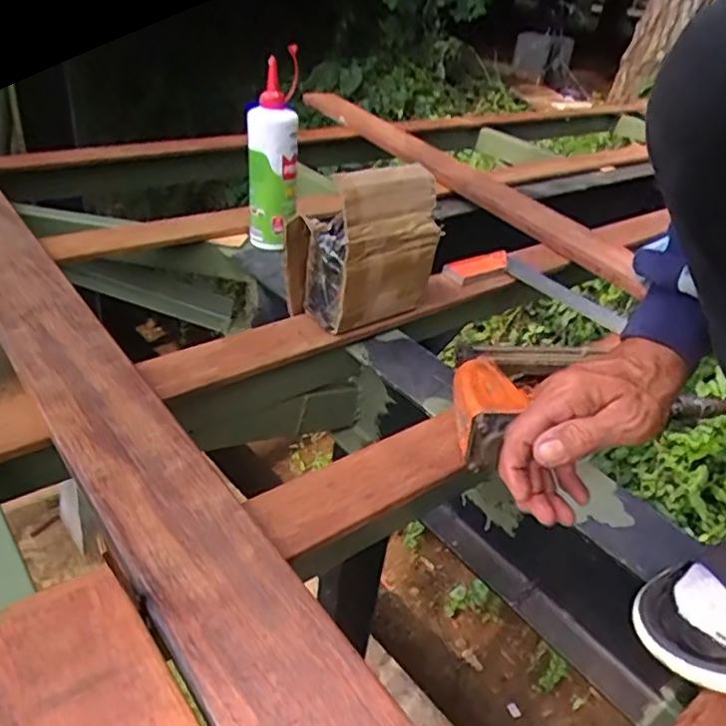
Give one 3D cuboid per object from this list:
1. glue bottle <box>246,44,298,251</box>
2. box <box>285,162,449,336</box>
[{"bbox_3d":[-0.122,-0.272,0.855,0.070,0.239,0.076,4,33,-6],"label":"glue bottle"},{"bbox_3d":[0.002,-0.132,0.697,0.163,0.160,0.077,-19,41,-34],"label":"box"}]

